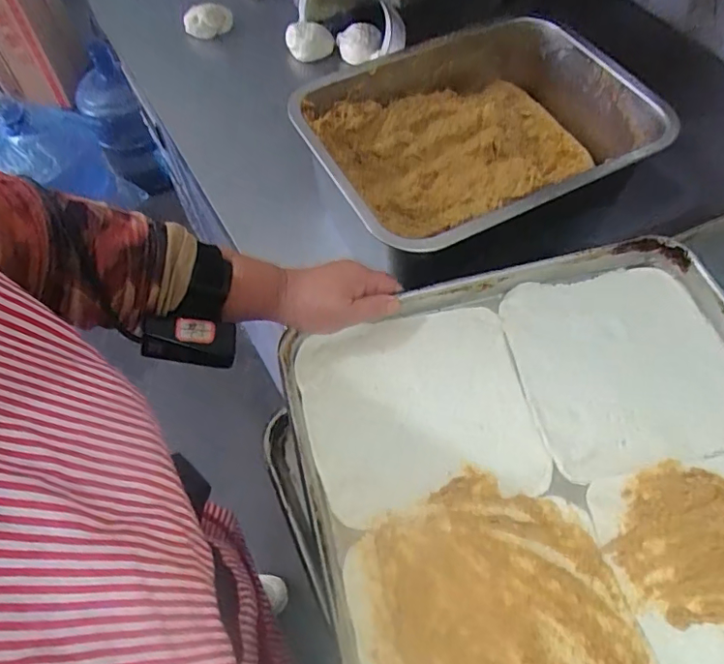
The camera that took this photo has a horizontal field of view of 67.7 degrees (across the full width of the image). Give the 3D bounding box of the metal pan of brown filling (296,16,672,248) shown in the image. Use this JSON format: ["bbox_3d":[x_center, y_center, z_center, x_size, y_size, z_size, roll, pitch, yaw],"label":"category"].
[{"bbox_3d":[0.125,-0.207,0.606,0.351,0.104,0.265,-25,62,-13],"label":"metal pan of brown filling"}]

